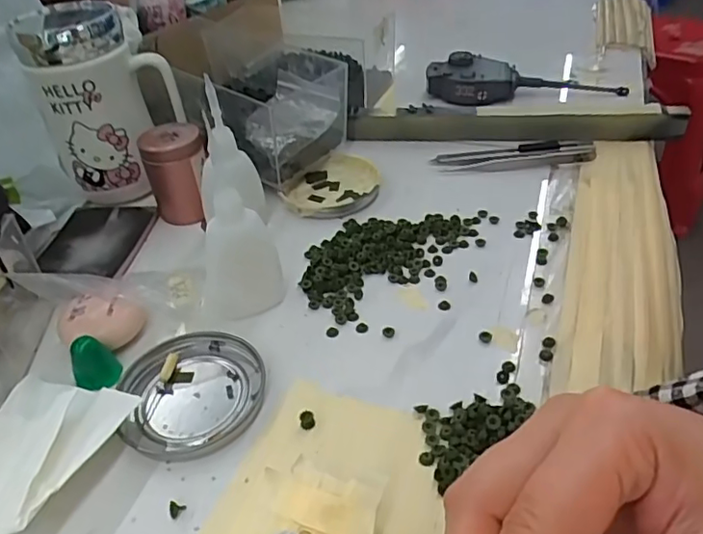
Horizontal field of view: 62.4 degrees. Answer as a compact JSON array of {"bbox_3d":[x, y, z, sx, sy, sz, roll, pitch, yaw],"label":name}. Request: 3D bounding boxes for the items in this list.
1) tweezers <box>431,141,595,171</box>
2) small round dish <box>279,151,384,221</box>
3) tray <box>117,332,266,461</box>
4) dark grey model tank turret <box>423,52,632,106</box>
[{"bbox_3d":[0.135,-0.093,0.478,0.129,0.009,0.032,-2,40,3],"label":"tweezers"},{"bbox_3d":[-0.016,-0.064,0.463,0.074,0.016,0.077,2,40,7],"label":"small round dish"},{"bbox_3d":[-0.085,0.066,0.313,0.075,0.008,0.073,-3,40,2],"label":"tray"},{"bbox_3d":[0.167,-0.179,0.556,0.186,0.033,0.046,7,41,13],"label":"dark grey model tank turret"}]

